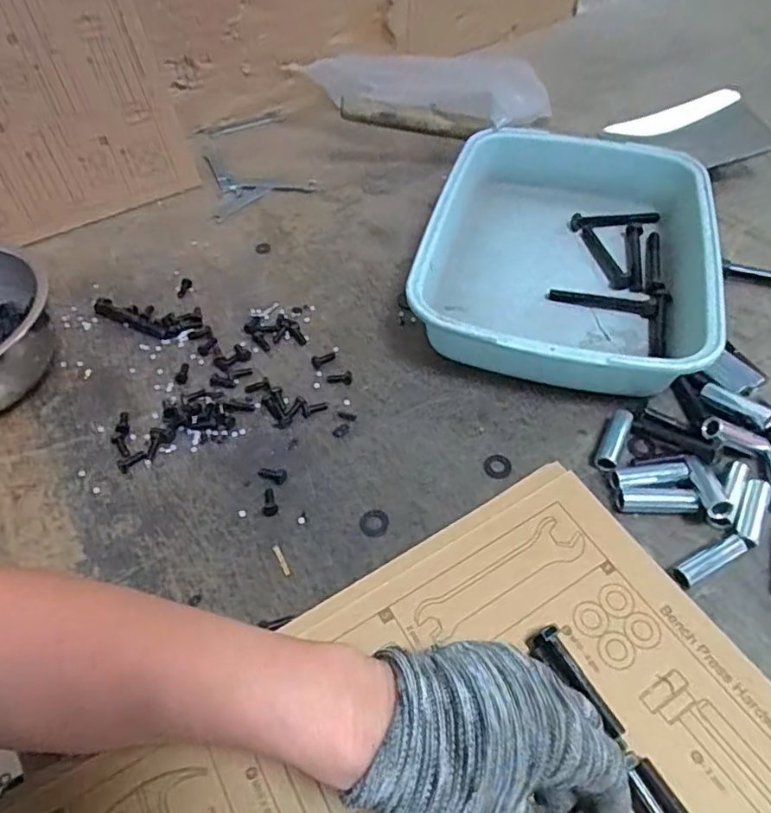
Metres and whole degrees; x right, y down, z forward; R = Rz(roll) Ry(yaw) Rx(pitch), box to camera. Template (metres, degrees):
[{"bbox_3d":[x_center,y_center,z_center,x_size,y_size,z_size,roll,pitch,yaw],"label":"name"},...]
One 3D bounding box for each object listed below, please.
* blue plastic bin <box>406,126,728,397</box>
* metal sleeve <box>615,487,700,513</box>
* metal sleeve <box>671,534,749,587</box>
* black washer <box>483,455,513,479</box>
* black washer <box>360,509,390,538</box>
[{"bbox_3d":[0.160,-0.142,0.528,0.234,0.062,0.322,9,50,8],"label":"blue plastic bin"},{"bbox_3d":[0.182,0.063,0.389,0.051,0.011,0.015,2,49,2],"label":"metal sleeve"},{"bbox_3d":[0.202,0.098,0.363,0.052,0.013,0.014,-19,52,-16],"label":"metal sleeve"},{"bbox_3d":[0.081,0.042,0.416,0.020,0.004,0.021,0,49,1],"label":"black washer"},{"bbox_3d":[-0.008,0.078,0.388,0.019,0.004,0.020,0,49,0],"label":"black washer"}]

